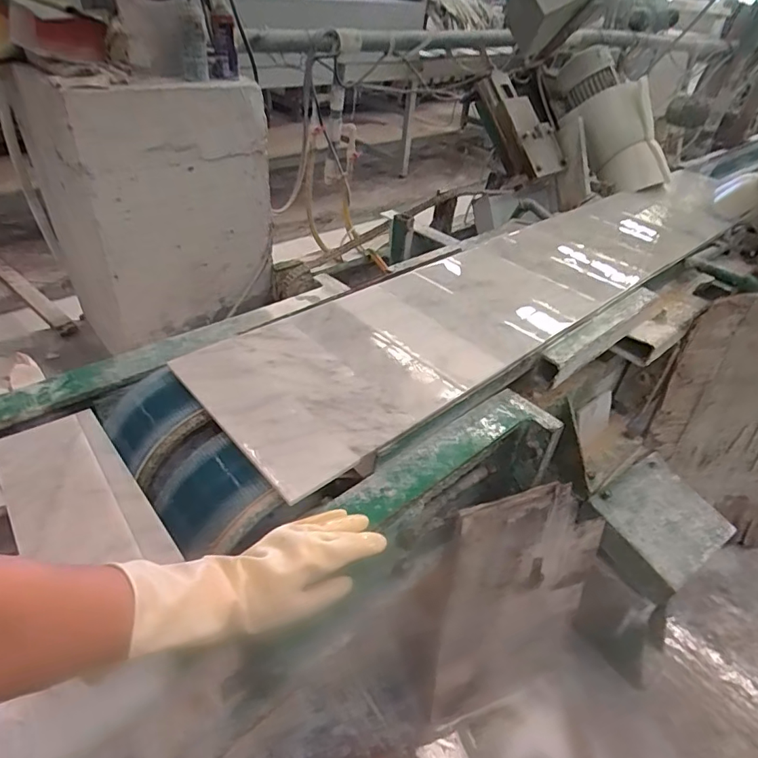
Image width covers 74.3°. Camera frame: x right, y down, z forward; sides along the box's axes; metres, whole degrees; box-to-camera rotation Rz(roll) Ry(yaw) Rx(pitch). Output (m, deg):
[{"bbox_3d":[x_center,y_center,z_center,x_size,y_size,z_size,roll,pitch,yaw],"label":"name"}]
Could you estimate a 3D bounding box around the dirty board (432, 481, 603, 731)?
[{"bbox_3d":[0.260,0.425,0.928,0.309,0.594,0.030,-6,30,-17],"label":"dirty board"}]

